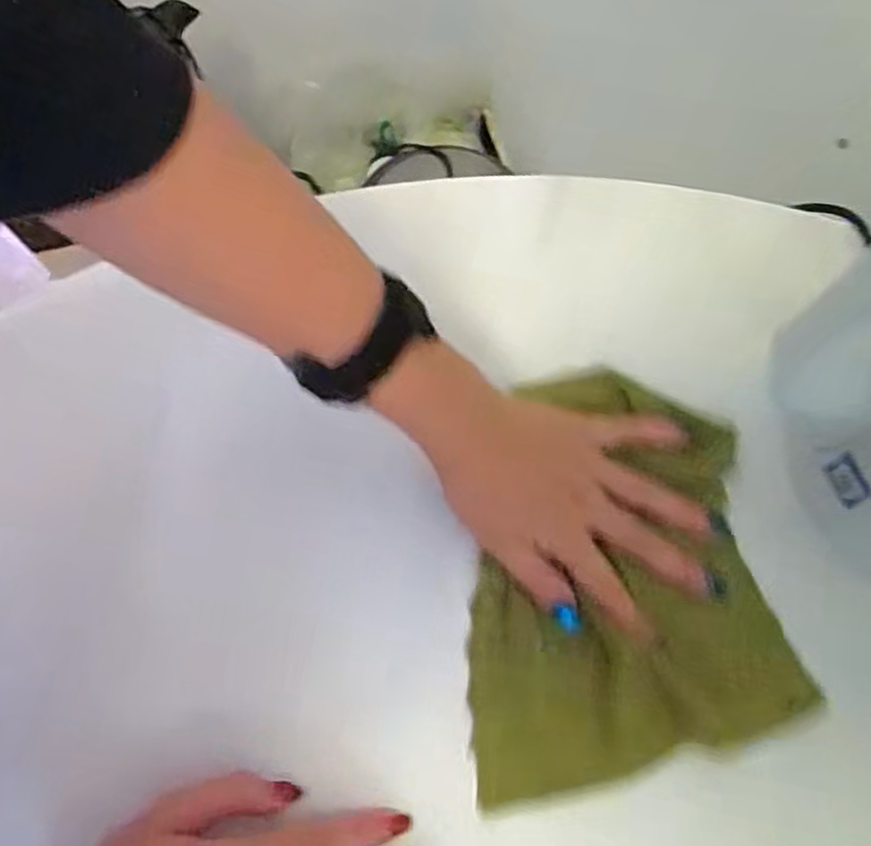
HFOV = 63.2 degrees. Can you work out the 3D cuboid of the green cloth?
[{"bbox_3d":[0.088,0.074,0.377,0.171,0.015,0.207,-12,72,-4],"label":"green cloth"}]

